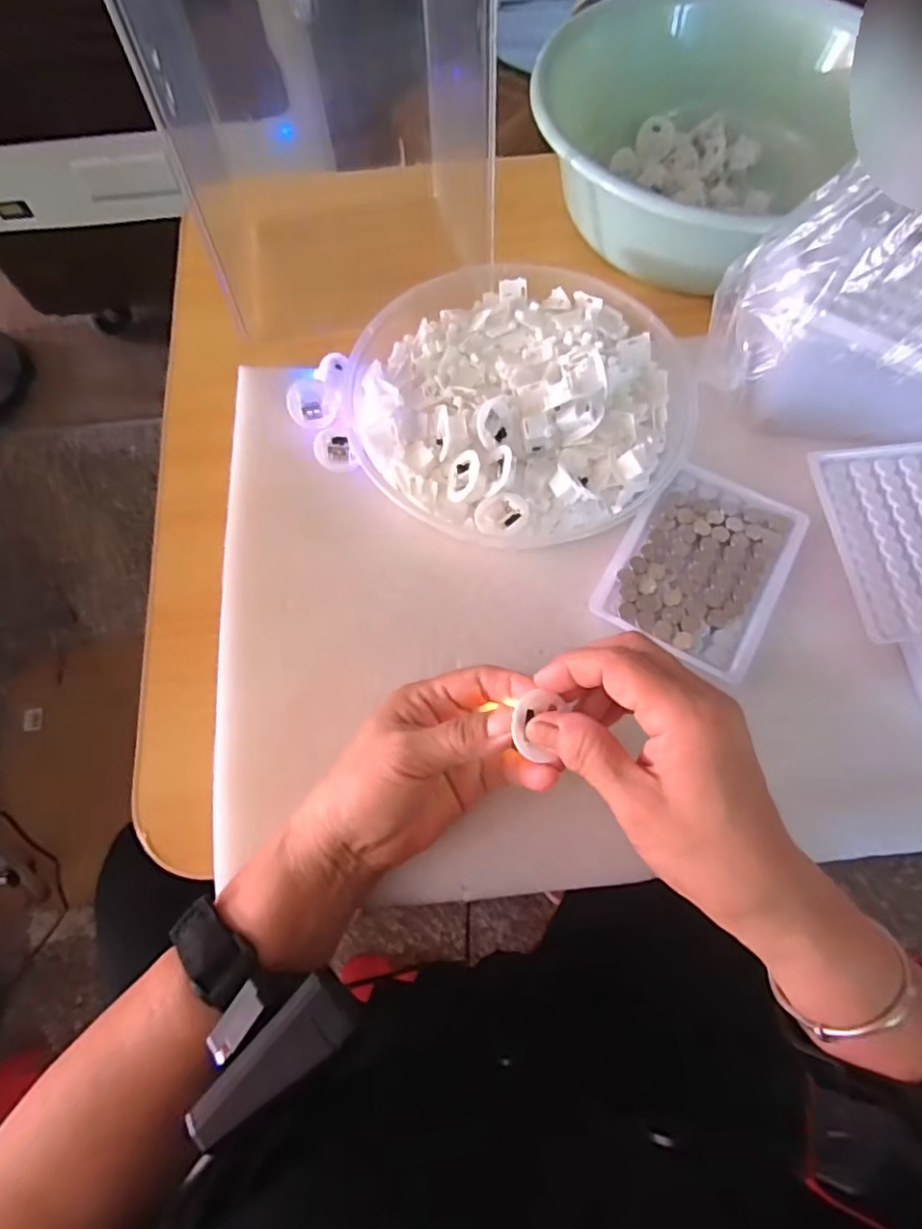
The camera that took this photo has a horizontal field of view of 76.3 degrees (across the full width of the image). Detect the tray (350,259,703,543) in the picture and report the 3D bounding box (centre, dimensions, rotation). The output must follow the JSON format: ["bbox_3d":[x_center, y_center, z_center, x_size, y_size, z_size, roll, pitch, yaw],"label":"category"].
[{"bbox_3d":[0.035,-0.153,0.397,0.213,0.038,0.219,0,68,1],"label":"tray"}]

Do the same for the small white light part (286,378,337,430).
[{"bbox_3d":[-0.104,-0.147,0.412,0.033,0.015,0.034,0,68,1],"label":"small white light part"}]

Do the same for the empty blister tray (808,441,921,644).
[{"bbox_3d":[0.277,-0.047,0.356,0.098,0.014,0.128,-4,68,-1],"label":"empty blister tray"}]

